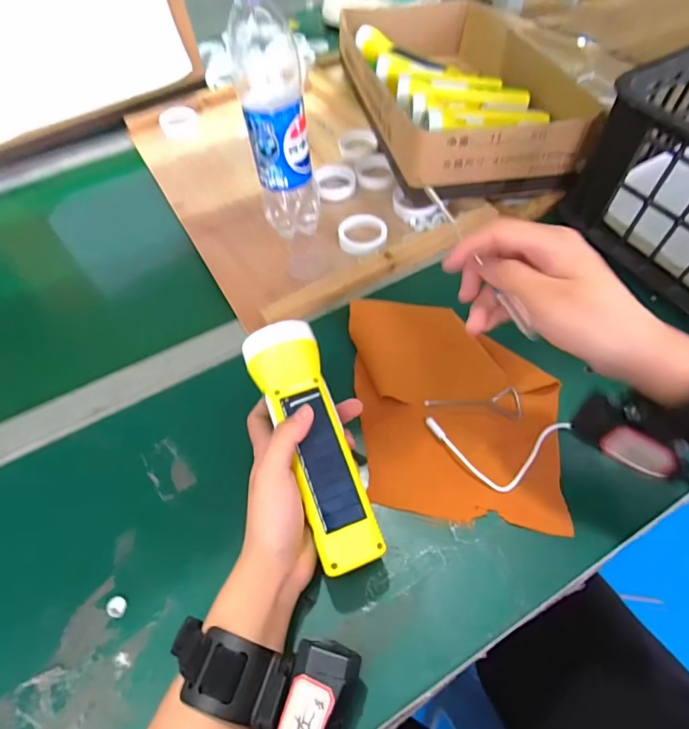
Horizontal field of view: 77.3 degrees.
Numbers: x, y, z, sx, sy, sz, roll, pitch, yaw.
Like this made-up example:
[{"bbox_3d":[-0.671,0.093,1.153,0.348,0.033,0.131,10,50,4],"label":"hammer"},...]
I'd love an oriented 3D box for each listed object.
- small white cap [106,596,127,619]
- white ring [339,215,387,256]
[{"bbox_3d":[-0.158,0.167,0.297,0.013,0.004,0.013,7,57,8],"label":"small white cap"},{"bbox_3d":[0.020,-0.143,0.478,0.052,0.015,0.058,-4,56,1],"label":"white ring"}]

